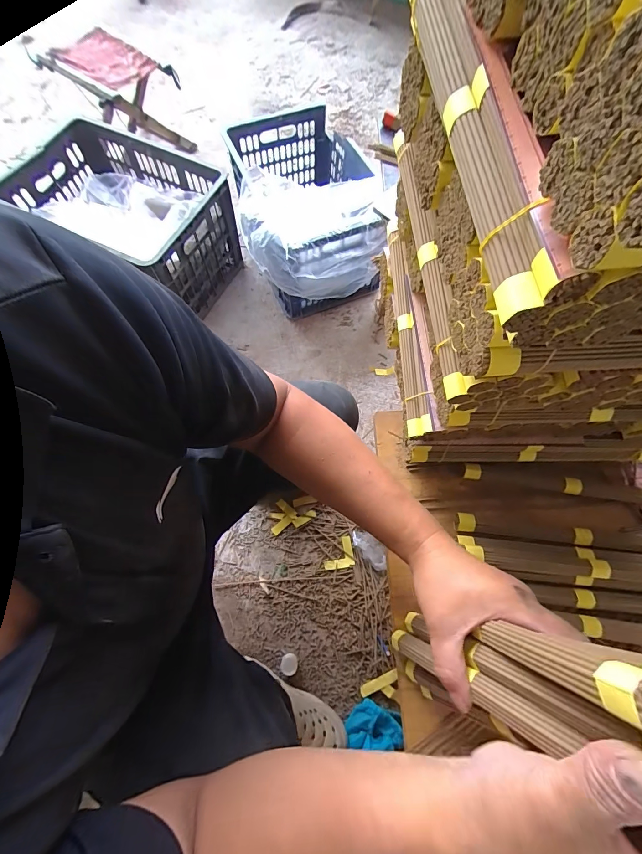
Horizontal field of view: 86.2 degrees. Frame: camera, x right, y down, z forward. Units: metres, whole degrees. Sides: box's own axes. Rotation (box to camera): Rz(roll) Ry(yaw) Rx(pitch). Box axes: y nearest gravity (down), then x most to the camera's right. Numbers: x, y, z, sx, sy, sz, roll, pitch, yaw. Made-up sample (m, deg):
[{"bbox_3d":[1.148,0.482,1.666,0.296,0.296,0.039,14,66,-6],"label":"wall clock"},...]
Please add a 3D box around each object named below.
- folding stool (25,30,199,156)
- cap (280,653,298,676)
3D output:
[{"bbox_3d":[-0.726,-1.207,1.266,0.394,0.268,0.279,30,73,9],"label":"folding stool"},{"bbox_3d":[-0.070,0.526,0.761,0.037,0.022,0.037,0,71,-1],"label":"cap"}]

